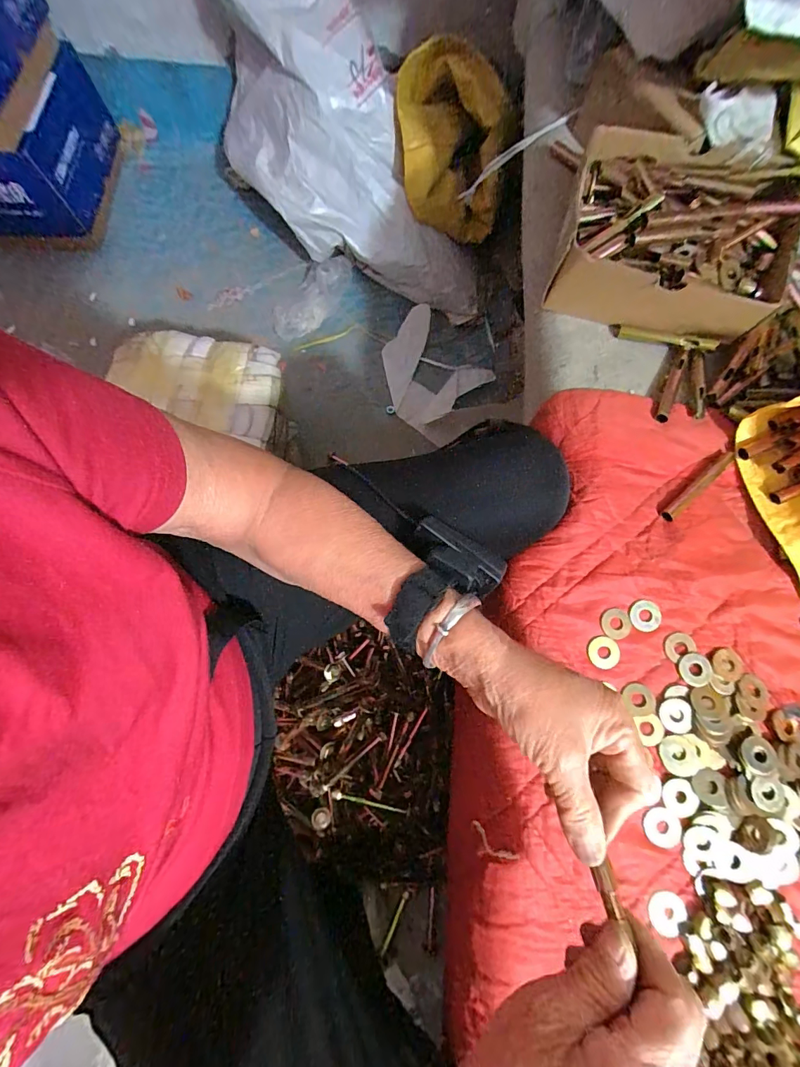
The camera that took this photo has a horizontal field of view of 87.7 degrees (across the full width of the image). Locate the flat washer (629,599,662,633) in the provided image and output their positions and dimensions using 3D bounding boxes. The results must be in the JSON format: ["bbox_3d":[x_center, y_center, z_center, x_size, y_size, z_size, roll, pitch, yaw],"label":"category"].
[{"bbox_3d":[0.200,0.067,0.338,0.025,0.004,0.025,0,77,0],"label":"flat washer"}]

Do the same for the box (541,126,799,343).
[{"bbox_3d":[0.253,-0.279,0.388,0.185,0.065,0.156,17,78,4],"label":"box"}]

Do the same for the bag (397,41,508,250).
[{"bbox_3d":[0.090,-0.709,0.751,0.181,0.185,0.247,1,79,0],"label":"bag"}]

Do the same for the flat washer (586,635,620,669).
[{"bbox_3d":[0.164,0.096,0.335,0.025,0.004,0.025,0,77,0],"label":"flat washer"}]

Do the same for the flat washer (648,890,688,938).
[{"bbox_3d":[0.190,0.270,0.297,0.023,0.004,0.027,36,80,8],"label":"flat washer"}]

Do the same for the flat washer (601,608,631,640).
[{"bbox_3d":[0.176,0.073,0.336,0.024,0.004,0.024,0,77,0],"label":"flat washer"}]

